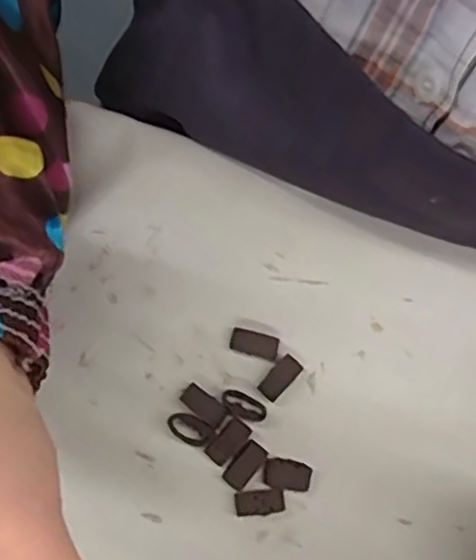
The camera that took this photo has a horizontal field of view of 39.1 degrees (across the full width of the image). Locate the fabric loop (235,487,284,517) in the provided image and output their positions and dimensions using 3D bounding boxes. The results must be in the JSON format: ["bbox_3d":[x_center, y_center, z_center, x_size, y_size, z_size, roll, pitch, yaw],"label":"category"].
[{"bbox_3d":[0.009,0.093,0.281,0.020,0.008,0.010,-7,77,-3],"label":"fabric loop"}]

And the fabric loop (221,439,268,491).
[{"bbox_3d":[0.003,0.078,0.283,0.011,0.004,0.020,37,79,7],"label":"fabric loop"}]

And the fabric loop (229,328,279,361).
[{"bbox_3d":[0.007,0.028,0.294,0.021,0.004,0.011,15,77,2],"label":"fabric loop"}]

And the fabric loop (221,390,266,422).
[{"bbox_3d":[0.002,0.054,0.288,0.020,0.004,0.010,26,78,4],"label":"fabric loop"}]

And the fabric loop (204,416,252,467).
[{"bbox_3d":[-0.004,0.068,0.282,0.011,0.007,0.020,40,79,7],"label":"fabric loop"}]

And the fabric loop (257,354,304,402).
[{"bbox_3d":[0.018,0.042,0.290,0.010,0.008,0.020,41,79,7],"label":"fabric loop"}]

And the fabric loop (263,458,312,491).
[{"bbox_3d":[0.021,0.082,0.282,0.019,0.005,0.012,11,77,1],"label":"fabric loop"}]

